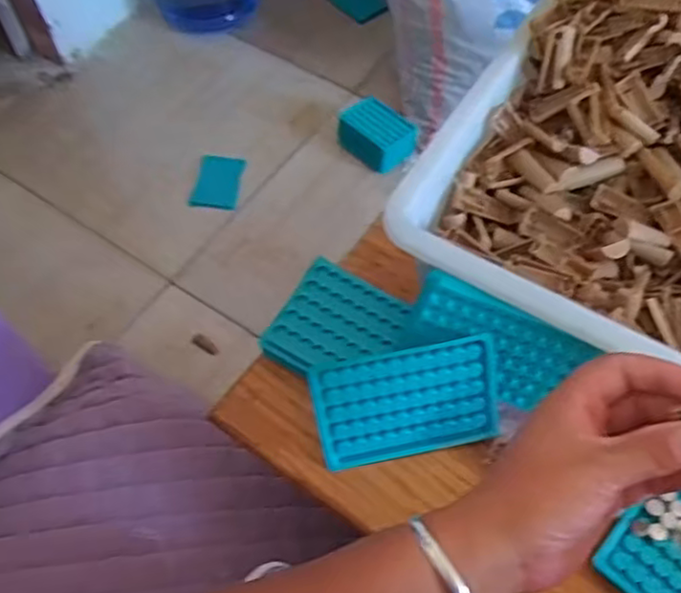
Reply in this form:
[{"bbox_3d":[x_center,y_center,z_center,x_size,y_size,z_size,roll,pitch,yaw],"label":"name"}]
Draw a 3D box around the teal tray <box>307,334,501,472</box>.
[{"bbox_3d":[0.051,0.082,0.506,0.135,0.093,0.007,-12,27,-1],"label":"teal tray"}]

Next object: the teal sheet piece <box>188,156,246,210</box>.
[{"bbox_3d":[-0.250,-0.236,1.388,0.091,0.005,0.149,6,54,1],"label":"teal sheet piece"}]

